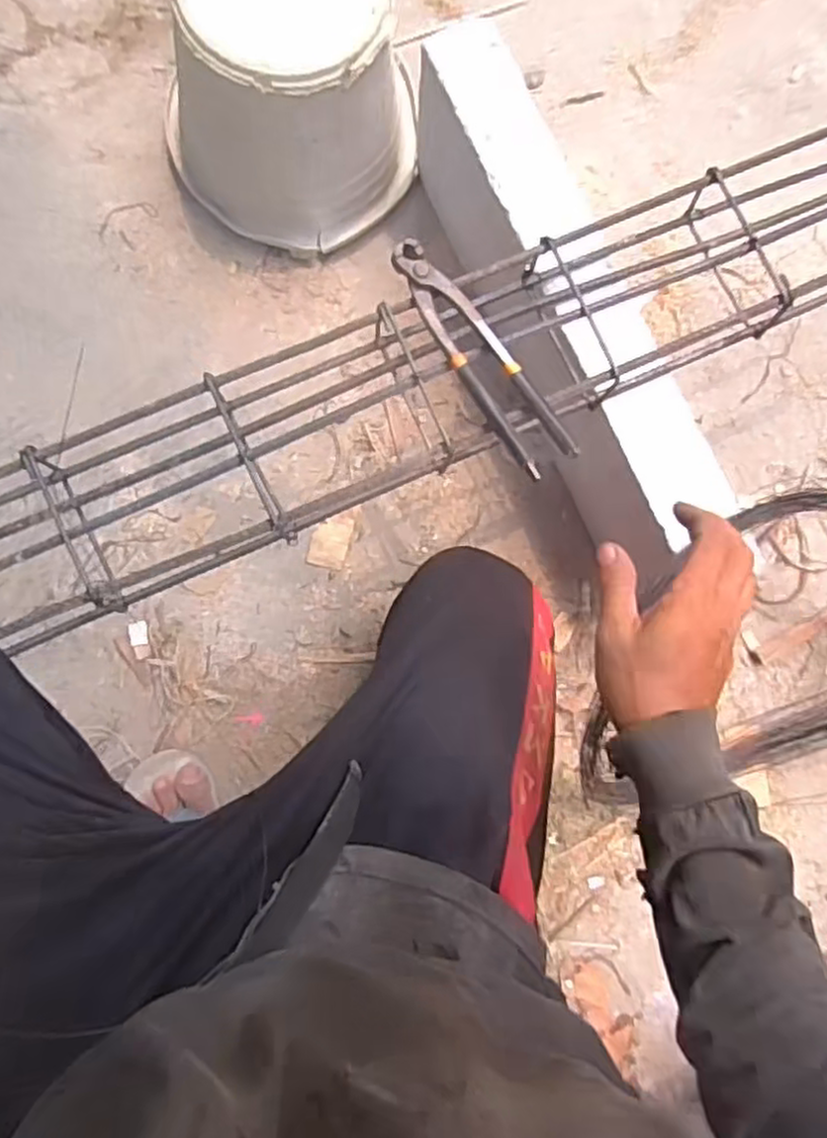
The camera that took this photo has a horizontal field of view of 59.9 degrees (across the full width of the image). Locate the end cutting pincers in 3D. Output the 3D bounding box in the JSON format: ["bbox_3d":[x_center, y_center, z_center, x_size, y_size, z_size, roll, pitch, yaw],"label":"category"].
[{"bbox_3d":[0.052,-0.173,0.579,0.044,0.016,0.219,-34,86,-10],"label":"end cutting pincers"}]

